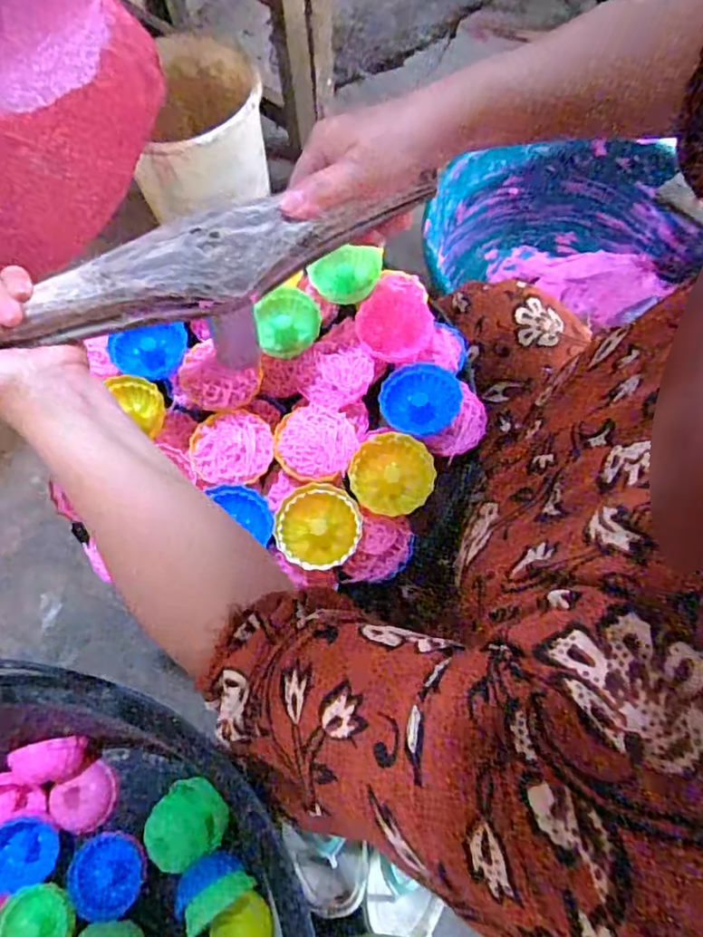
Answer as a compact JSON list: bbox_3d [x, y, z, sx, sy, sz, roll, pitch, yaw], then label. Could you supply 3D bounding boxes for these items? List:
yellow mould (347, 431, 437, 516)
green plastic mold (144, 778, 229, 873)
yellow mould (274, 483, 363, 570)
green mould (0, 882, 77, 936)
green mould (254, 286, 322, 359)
[{"bbox_3d":[0.030,0.005,0.443,0.063,0.026,0.054,-1,72,-1],"label":"yellow mould"},{"bbox_3d":[-0.145,0.308,0.510,0.059,0.025,0.074,42,76,12],"label":"green plastic mold"},{"bbox_3d":[-0.024,0.043,0.432,0.057,0.024,0.061,0,72,0],"label":"yellow mould"},{"bbox_3d":[-0.265,0.388,0.500,0.062,0.028,0.060,7,45,-7],"label":"green mould"},{"bbox_3d":[-0.054,-0.123,0.505,0.053,0.022,0.055,-8,98,-8],"label":"green mould"}]

